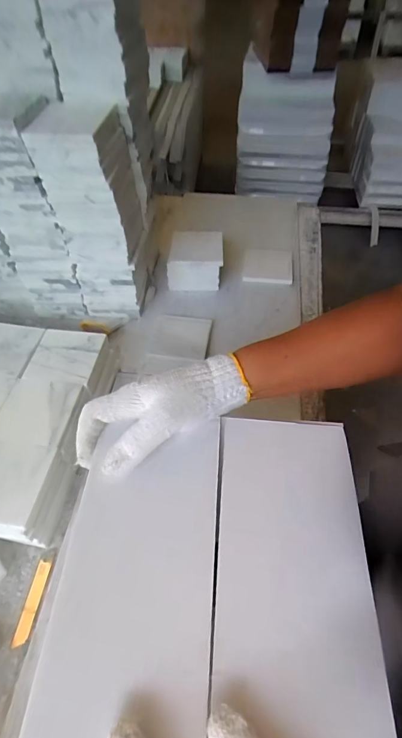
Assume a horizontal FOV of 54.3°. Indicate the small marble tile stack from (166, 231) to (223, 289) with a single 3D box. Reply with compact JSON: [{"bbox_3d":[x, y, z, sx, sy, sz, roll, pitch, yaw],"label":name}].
[{"bbox_3d":[-0.011,-0.215,0.773,0.107,0.084,0.092,1,51,0],"label":"small marble tile stack"}]

